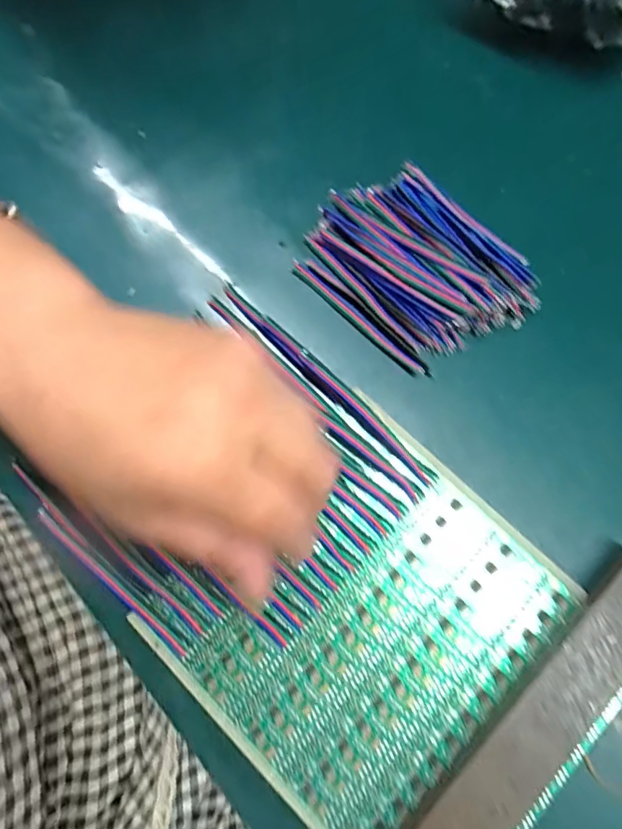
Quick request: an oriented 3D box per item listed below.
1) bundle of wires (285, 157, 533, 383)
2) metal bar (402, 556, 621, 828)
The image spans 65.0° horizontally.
[{"bbox_3d":[0.063,-0.084,0.282,0.125,0.020,0.092,43,79,11],"label":"bundle of wires"},{"bbox_3d":[0.094,0.143,0.217,0.205,0.020,0.032,-44,79,-11],"label":"metal bar"}]

